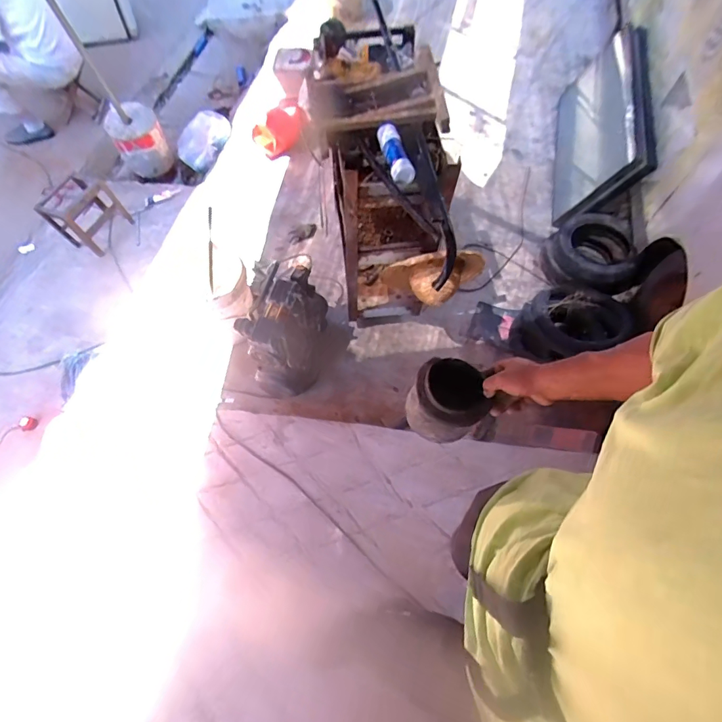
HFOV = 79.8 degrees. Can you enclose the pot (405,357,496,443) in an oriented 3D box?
[{"bbox_3d":[0.166,0.077,0.806,0.130,0.136,0.115,21,65,14],"label":"pot"}]

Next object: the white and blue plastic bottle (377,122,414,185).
[{"bbox_3d":[0.092,-0.602,1.224,0.059,0.067,0.214,-13,65,-8],"label":"white and blue plastic bottle"}]

